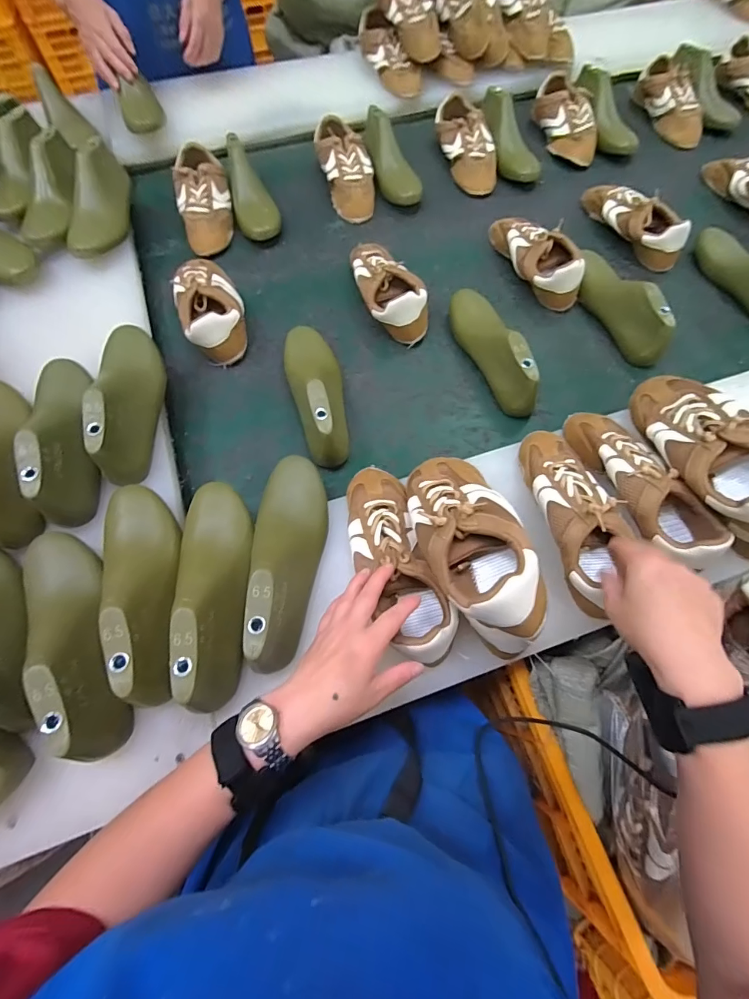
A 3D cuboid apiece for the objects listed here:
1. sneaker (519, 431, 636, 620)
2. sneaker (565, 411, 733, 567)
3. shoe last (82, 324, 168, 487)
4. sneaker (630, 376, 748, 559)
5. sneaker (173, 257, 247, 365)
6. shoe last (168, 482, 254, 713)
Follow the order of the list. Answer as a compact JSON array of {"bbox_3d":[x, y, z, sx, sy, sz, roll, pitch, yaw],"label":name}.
[{"bbox_3d":[0.225,0.008,0.481,0.083,0.080,0.222,-6,64,-2],"label":"sneaker"},{"bbox_3d":[0.305,-0.024,0.496,0.085,0.073,0.215,-24,69,-9],"label":"sneaker"},{"bbox_3d":[-0.311,-0.135,0.539,0.070,0.093,0.230,-17,68,-7],"label":"shoe last"},{"bbox_3d":[0.371,-0.060,0.474,0.089,0.099,0.227,-19,68,-8],"label":"sneaker"},{"bbox_3d":[-0.261,-0.315,0.674,0.089,0.063,0.203,-16,68,-6],"label":"sneaker"},{"bbox_3d":[-0.162,0.081,0.431,0.067,0.068,0.229,-13,67,-5],"label":"shoe last"}]

